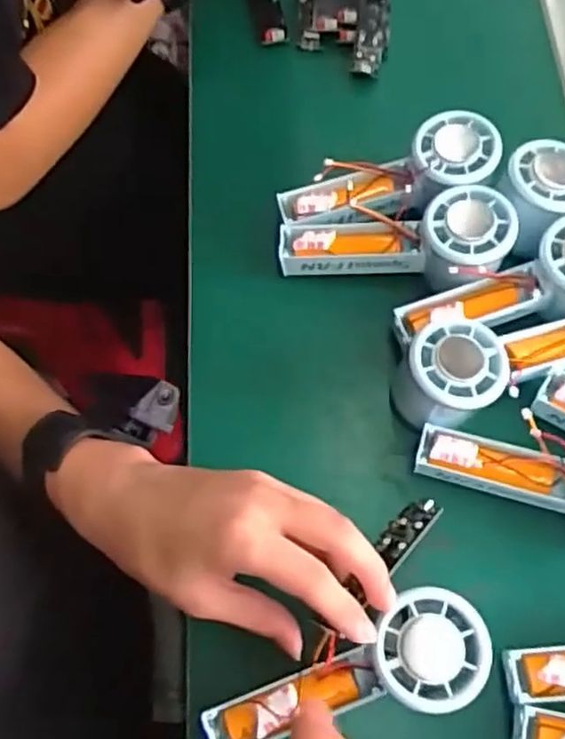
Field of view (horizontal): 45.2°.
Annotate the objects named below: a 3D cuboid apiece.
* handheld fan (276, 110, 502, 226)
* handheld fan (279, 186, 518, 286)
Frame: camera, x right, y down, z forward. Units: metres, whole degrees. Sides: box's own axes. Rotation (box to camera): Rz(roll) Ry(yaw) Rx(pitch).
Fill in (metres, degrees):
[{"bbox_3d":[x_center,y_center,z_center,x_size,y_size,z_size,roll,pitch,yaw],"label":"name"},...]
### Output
[{"bbox_3d":[0.071,-0.131,0.465,0.152,0.039,0.059,-15,77,5],"label":"handheld fan"},{"bbox_3d":[0.072,-0.084,0.451,0.147,0.064,0.059,5,68,2],"label":"handheld fan"}]

